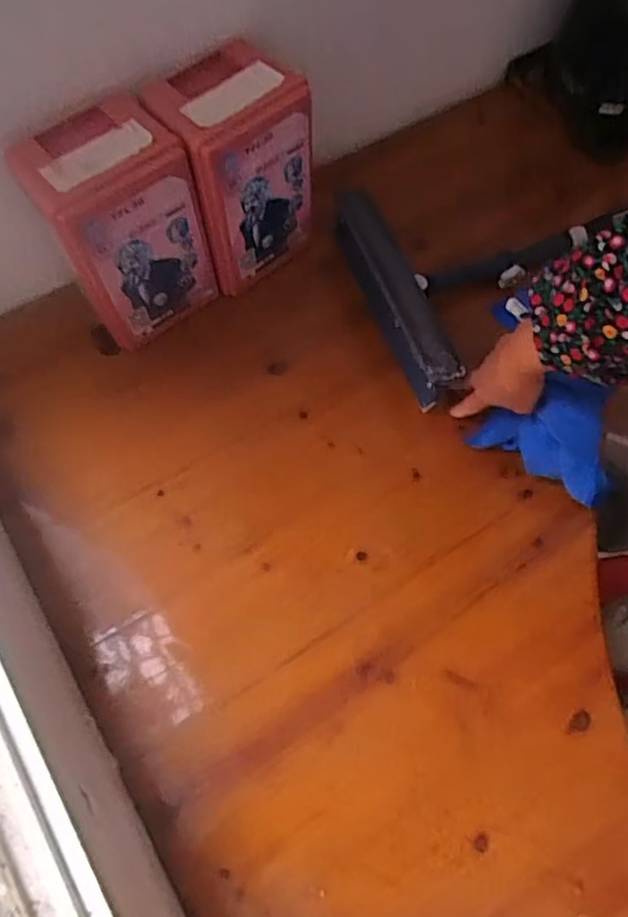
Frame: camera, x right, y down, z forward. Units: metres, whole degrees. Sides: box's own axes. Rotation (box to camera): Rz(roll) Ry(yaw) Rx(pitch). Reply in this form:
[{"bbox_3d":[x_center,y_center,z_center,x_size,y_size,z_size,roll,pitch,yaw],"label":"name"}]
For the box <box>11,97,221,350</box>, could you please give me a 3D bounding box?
[{"bbox_3d":[-0.196,-0.236,0.620,0.138,0.210,0.133,-31,75,-13],"label":"box"}]

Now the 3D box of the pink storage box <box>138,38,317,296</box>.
[{"bbox_3d":[-0.084,-0.312,0.649,0.139,0.212,0.135,-28,75,-12],"label":"pink storage box"}]

